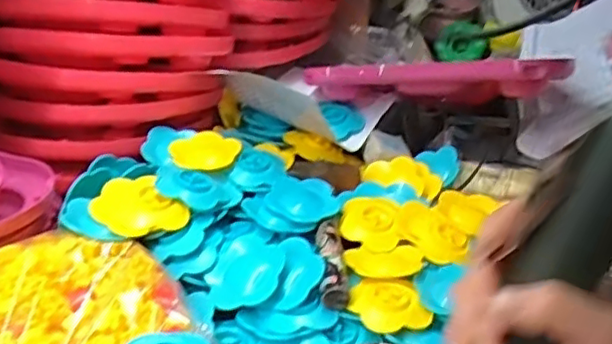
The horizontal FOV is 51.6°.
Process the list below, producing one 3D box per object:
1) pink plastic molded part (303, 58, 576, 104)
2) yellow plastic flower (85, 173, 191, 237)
[{"bbox_3d":[0.153,-0.109,0.772,0.300,0.105,0.044,5,70,35],"label":"pink plastic molded part"},{"bbox_3d":[-0.171,0.034,0.632,0.081,0.022,0.076,27,41,37],"label":"yellow plastic flower"}]

